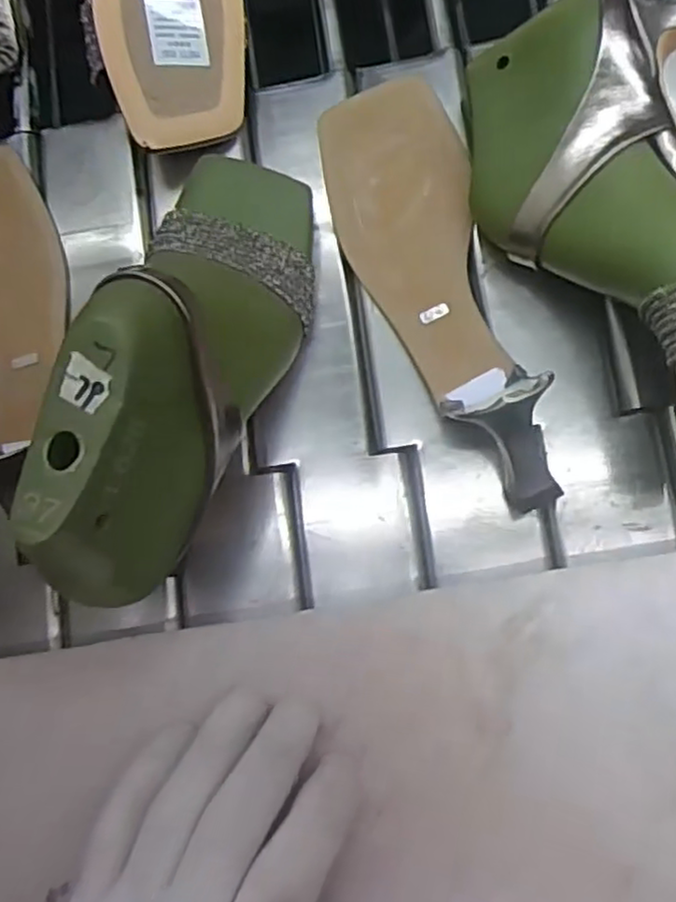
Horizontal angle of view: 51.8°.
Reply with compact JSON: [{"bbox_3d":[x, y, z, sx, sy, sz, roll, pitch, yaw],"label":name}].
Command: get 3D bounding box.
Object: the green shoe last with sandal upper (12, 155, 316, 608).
[{"bbox_3d":[-0.066,-0.046,0.316,0.078,0.109,0.246,11,49,8],"label":"green shoe last with sandal upper"}]

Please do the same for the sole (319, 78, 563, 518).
[{"bbox_3d":[0.043,-0.091,0.350,0.078,0.054,0.246,-12,78,4],"label":"sole"}]

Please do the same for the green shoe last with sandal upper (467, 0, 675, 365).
[{"bbox_3d":[0.120,-0.106,0.327,0.123,0.088,0.213,8,81,8],"label":"green shoe last with sandal upper"}]

